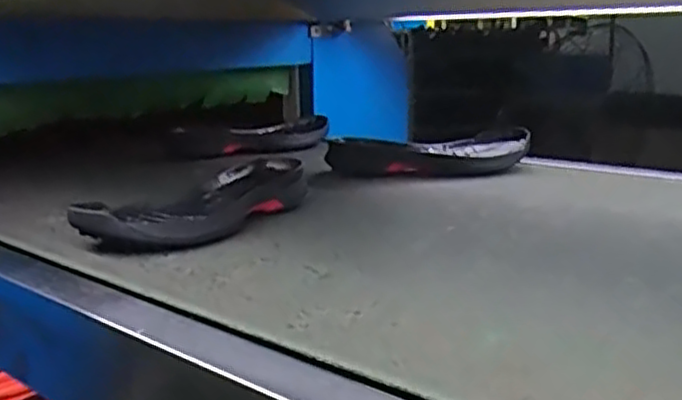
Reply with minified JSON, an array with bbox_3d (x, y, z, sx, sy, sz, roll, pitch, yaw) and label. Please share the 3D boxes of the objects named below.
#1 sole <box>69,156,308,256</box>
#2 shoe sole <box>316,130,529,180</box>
[{"bbox_3d":[-0.142,0.006,0.788,0.113,0.049,0.309,6,14,28],"label":"sole"},{"bbox_3d":[0.137,-0.065,1.073,0.314,0.044,0.110,-6,13,-20],"label":"shoe sole"}]

